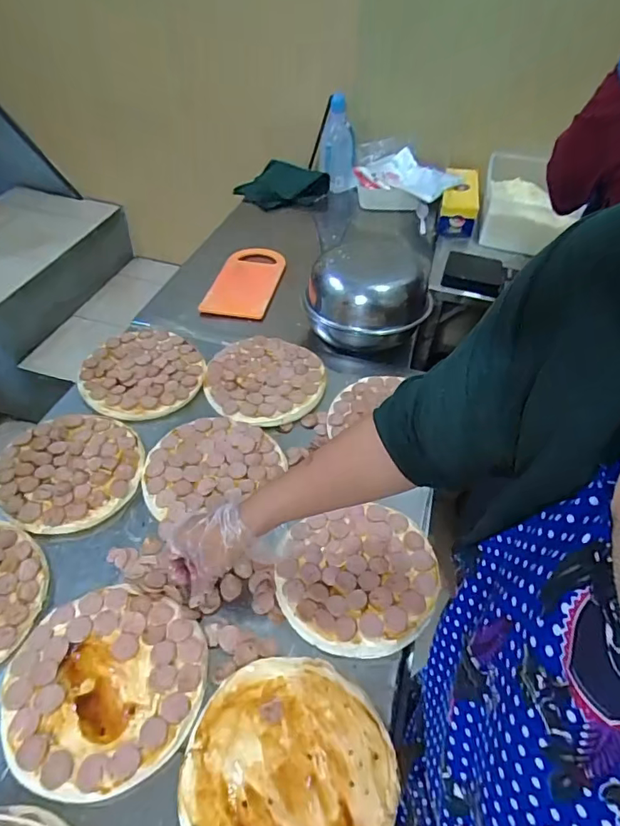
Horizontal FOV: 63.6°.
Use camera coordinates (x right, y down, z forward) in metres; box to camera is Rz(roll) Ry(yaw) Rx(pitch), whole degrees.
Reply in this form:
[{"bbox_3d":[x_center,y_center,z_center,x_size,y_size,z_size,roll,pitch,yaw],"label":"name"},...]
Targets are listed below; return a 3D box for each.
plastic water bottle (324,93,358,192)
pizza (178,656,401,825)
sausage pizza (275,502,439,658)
[{"bbox_3d":[0.104,-0.859,1.600,0.108,0.264,0.105,6,46,2],"label":"plastic water bottle"},{"bbox_3d":[-0.020,0.335,0.471,0.192,0.011,0.192,1,48,-1],"label":"pizza"},{"bbox_3d":[0.060,0.197,0.614,0.195,0.024,0.179,1,48,-1],"label":"sausage pizza"}]

